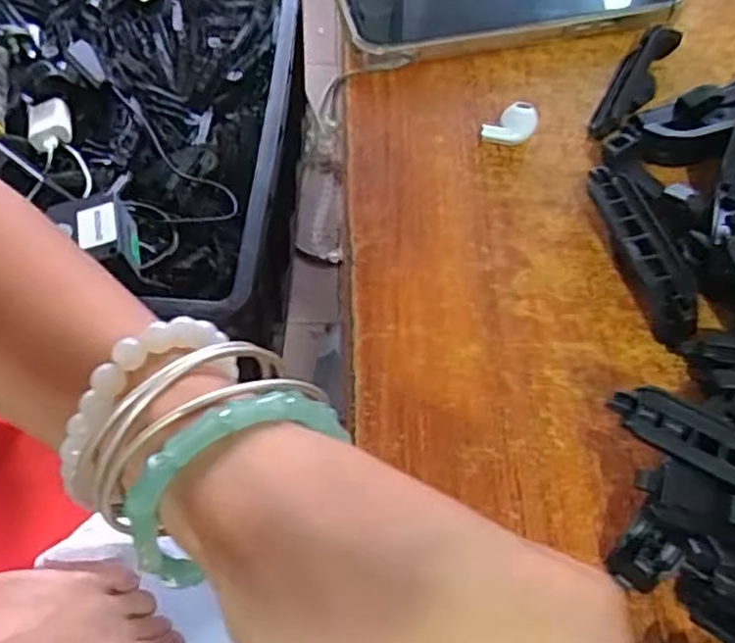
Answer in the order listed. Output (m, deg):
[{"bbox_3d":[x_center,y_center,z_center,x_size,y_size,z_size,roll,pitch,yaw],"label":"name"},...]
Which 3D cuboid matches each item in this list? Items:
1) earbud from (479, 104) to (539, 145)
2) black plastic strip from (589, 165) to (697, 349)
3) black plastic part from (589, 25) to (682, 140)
[{"bbox_3d":[0.062,-0.084,0.305,0.022,0.017,0.013,-10,61,-8],"label":"earbud"},{"bbox_3d":[0.108,-0.026,0.275,0.021,0.016,0.077,-10,61,-9],"label":"black plastic strip"},{"bbox_3d":[0.123,-0.109,0.321,0.018,0.018,0.073,28,63,13],"label":"black plastic part"}]

